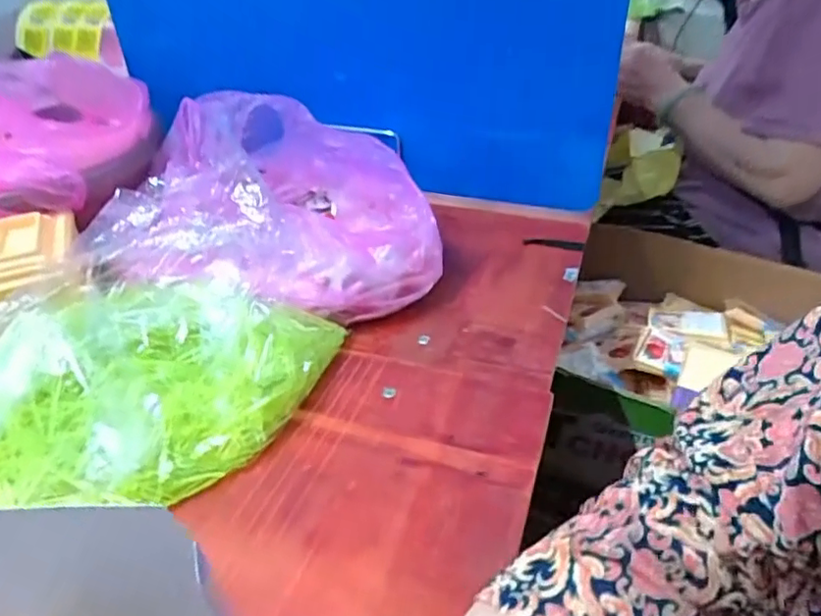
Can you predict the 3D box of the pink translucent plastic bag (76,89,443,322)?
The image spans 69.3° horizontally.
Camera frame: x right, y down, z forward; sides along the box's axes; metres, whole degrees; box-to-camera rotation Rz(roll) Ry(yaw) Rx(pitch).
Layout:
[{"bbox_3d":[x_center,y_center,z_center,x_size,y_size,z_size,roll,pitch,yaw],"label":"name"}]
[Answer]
[{"bbox_3d":[-0.131,-0.087,0.550,0.276,0.137,0.250,-13,38,-14],"label":"pink translucent plastic bag"}]

